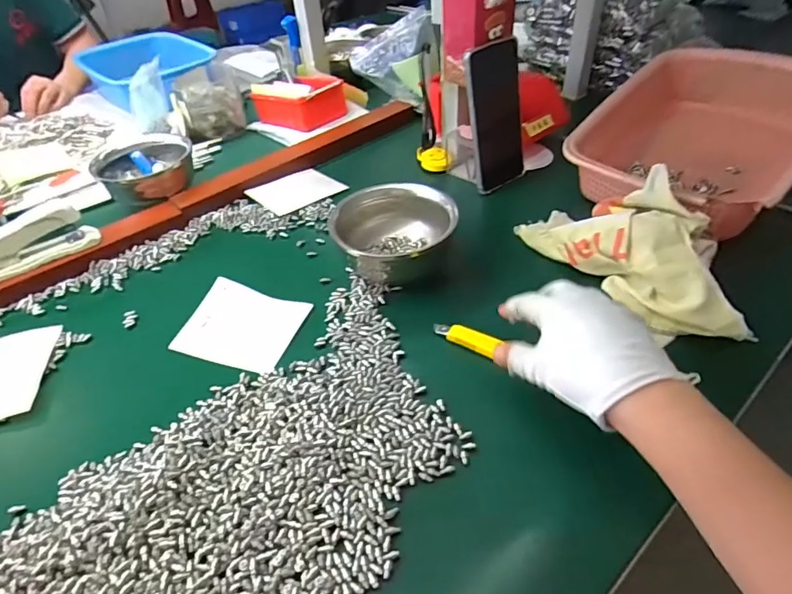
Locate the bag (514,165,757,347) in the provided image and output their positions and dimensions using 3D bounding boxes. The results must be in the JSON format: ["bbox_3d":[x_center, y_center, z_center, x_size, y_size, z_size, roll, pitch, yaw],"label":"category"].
[{"bbox_3d":[0.230,-0.054,0.458,0.092,0.075,0.230,-25,46,-21],"label":"bag"}]

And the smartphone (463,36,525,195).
[{"bbox_3d":[0.124,-0.216,0.581,0.079,0.164,0.012,-29,38,-21],"label":"smartphone"}]

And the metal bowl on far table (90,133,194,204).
[{"bbox_3d":[-0.332,-0.171,0.651,0.111,0.063,0.110,-3,42,2],"label":"metal bowl on far table"}]

